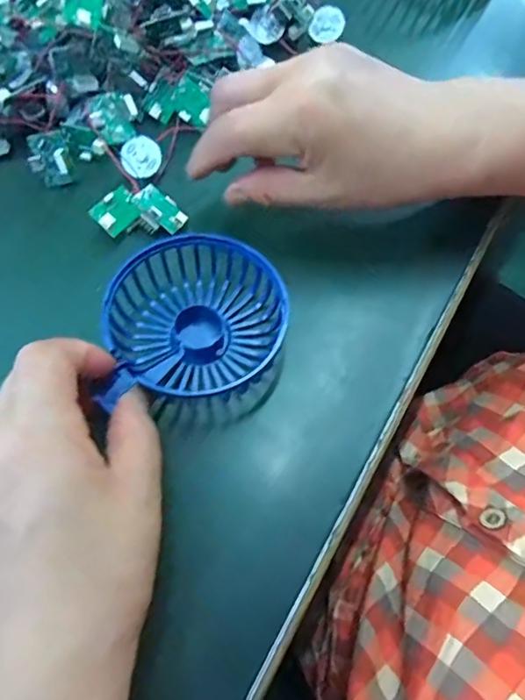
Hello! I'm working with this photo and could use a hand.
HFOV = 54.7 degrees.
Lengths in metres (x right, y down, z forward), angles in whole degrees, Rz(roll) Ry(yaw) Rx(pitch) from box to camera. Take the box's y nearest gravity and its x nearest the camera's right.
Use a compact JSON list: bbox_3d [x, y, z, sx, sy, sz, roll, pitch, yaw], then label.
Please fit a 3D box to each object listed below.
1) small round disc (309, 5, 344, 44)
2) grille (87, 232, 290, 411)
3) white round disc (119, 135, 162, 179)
[{"bbox_3d":[0.044,-0.222,0.344,0.023,0.004,0.021,4,106,14],"label":"small round disc"},{"bbox_3d":[-0.035,-0.019,0.266,0.096,0.028,0.083,-8,67,-1],"label":"grille"},{"bbox_3d":[-0.073,-0.117,0.308,0.025,0.004,0.024,0,93,4],"label":"white round disc"}]

